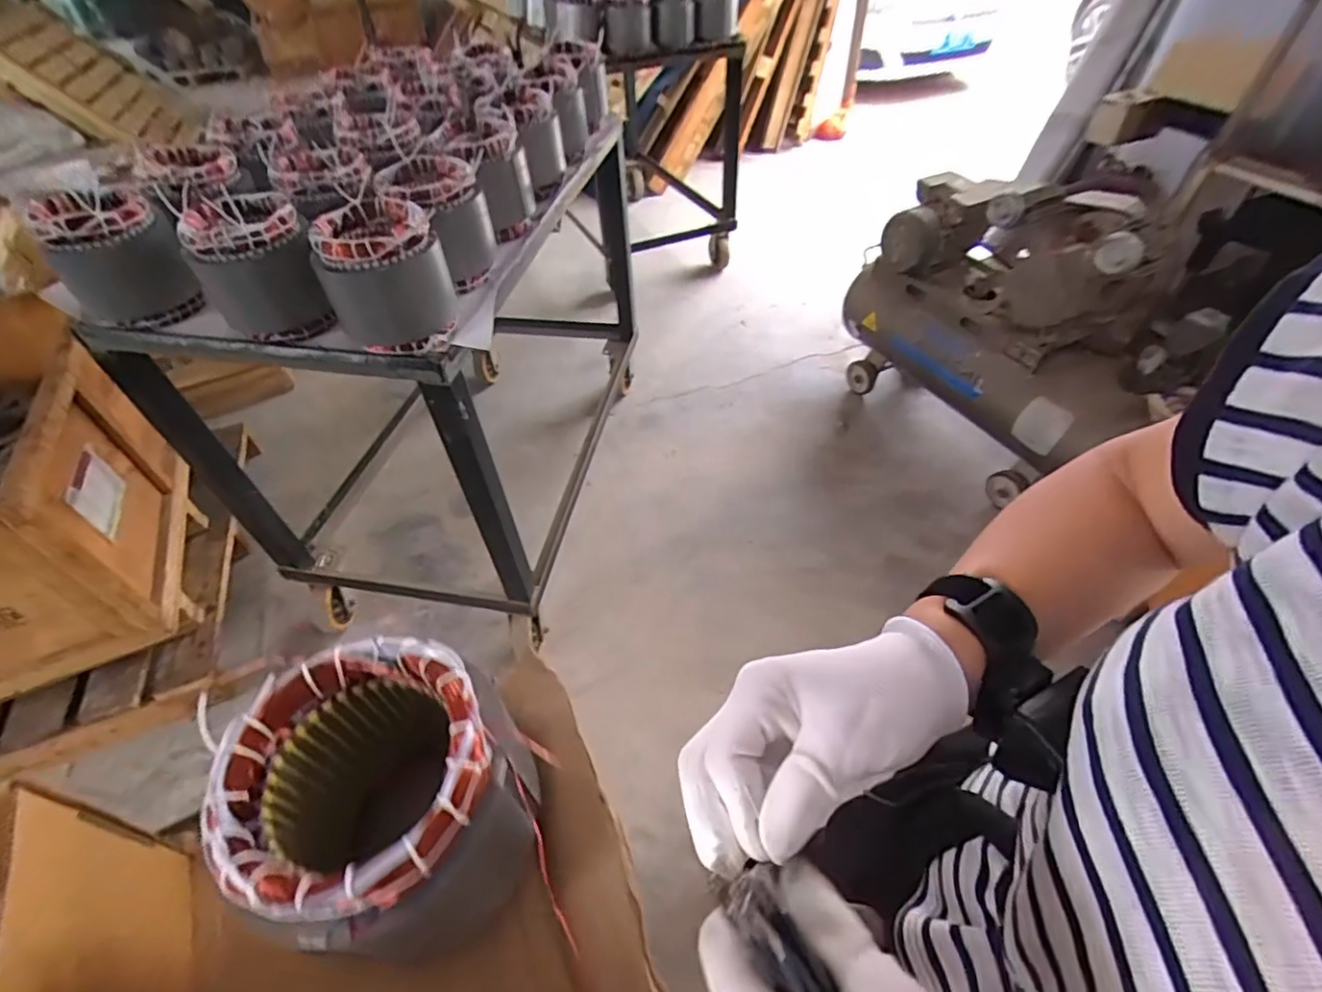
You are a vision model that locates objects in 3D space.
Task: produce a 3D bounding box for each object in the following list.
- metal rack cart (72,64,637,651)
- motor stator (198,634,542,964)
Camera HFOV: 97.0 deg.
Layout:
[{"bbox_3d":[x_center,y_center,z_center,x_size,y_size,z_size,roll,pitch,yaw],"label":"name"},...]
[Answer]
[{"bbox_3d":[-0.476,-0.334,1.512,0.628,0.876,1.170,5,48,6],"label":"metal rack cart"},{"bbox_3d":[-0.162,0.187,0.364,0.142,0.164,0.132,-1,48,1],"label":"motor stator"}]

